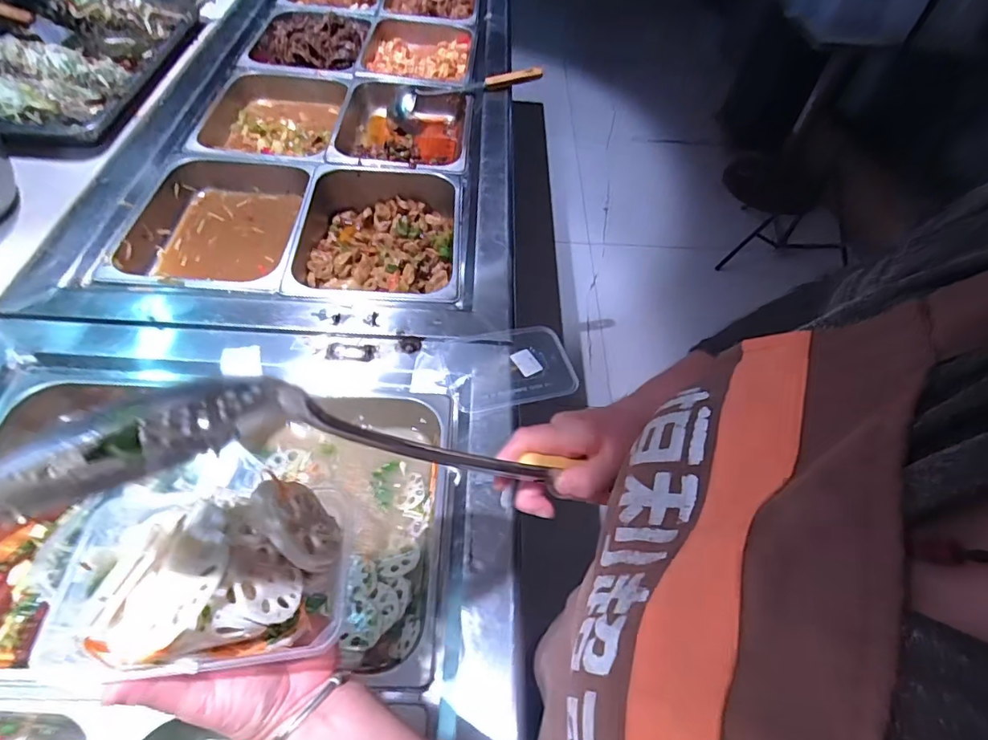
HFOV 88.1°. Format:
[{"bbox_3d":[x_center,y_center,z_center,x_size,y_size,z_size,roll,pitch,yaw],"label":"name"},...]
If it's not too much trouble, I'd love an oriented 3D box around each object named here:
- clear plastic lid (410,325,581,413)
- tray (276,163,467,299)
[{"bbox_3d":[0.000,-0.002,0.675,0.205,0.021,0.121,-12,54,-7],"label":"clear plastic lid"},{"bbox_3d":[-0.189,-0.217,0.861,0.276,0.089,0.326,-3,53,-1],"label":"tray"}]

